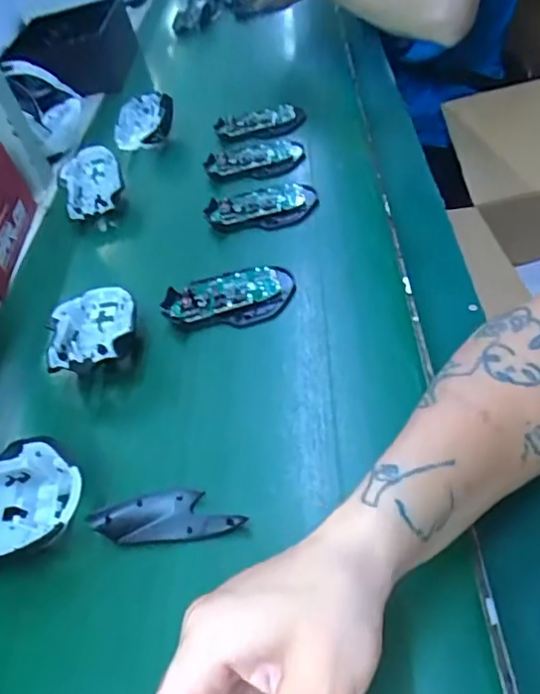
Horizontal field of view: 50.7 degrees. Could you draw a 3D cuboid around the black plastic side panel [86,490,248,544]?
[{"bbox_3d":[-0.066,0.110,0.371,0.098,0.015,0.031,-5,46,3],"label":"black plastic side panel"}]

